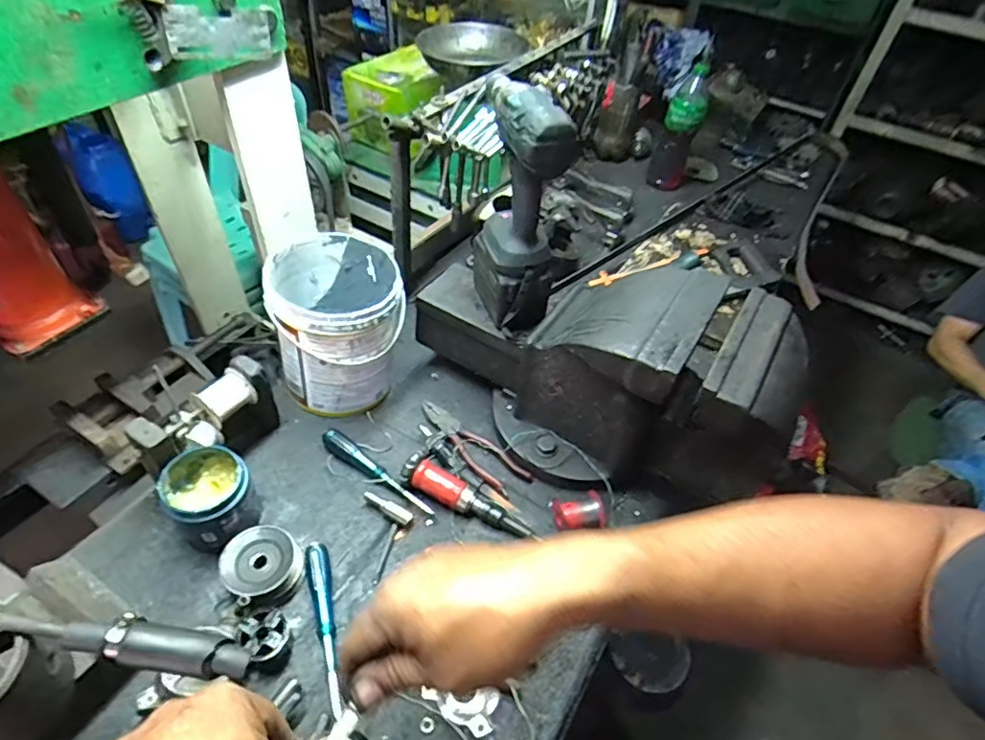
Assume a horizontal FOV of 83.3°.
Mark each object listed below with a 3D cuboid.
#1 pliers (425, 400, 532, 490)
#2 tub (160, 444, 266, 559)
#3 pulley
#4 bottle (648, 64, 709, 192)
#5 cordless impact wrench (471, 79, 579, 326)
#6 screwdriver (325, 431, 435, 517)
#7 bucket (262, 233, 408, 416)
[{"bbox_3d":[-0.035,0.110,0.813,0.200,0.011,0.051,36,54,25],"label":"pliers"},{"bbox_3d":[-0.334,0.158,0.665,0.095,0.099,0.101,-29,56,-29],"label":"tub"},{"bbox_3d":[-0.271,0.230,0.656,0.085,0.045,0.079,3,47,-3],"label":"pulley"},{"bbox_3d":[0.403,-0.507,1.207,0.081,0.248,0.073,19,48,12],"label":"bottle"},{"bbox_3d":[0.029,-0.184,0.682,0.074,0.312,0.162,-15,50,-18],"label":"cordless impact wrench"},{"bbox_3d":[-0.158,0.136,0.757,0.189,0.025,0.028,30,51,20],"label":"screwdriver"},{"bbox_3d":[-0.216,-0.060,0.810,0.172,0.208,0.177,-1,47,-6],"label":"bucket"}]

